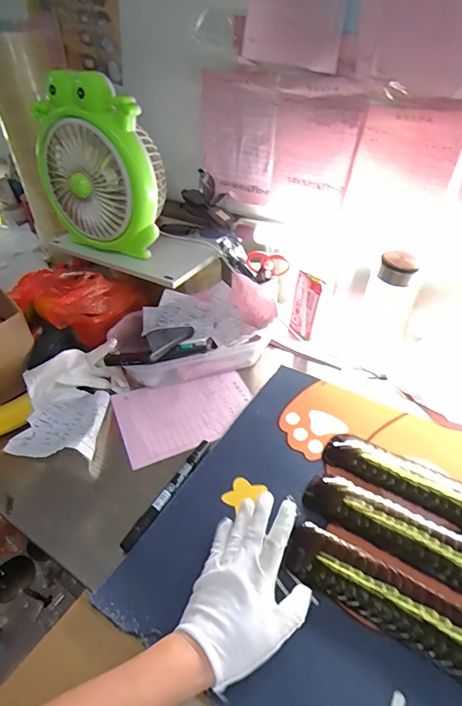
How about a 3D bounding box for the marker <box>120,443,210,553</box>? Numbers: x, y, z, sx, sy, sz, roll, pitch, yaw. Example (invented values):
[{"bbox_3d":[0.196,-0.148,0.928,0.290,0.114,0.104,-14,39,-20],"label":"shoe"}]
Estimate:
[{"bbox_3d":[-0.076,0.173,0.506,0.015,0.013,0.169,21,45,24],"label":"marker"}]

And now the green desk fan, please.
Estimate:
[{"bbox_3d":[-0.219,-0.295,0.654,0.214,0.250,0.080,9,41,12],"label":"green desk fan"}]

